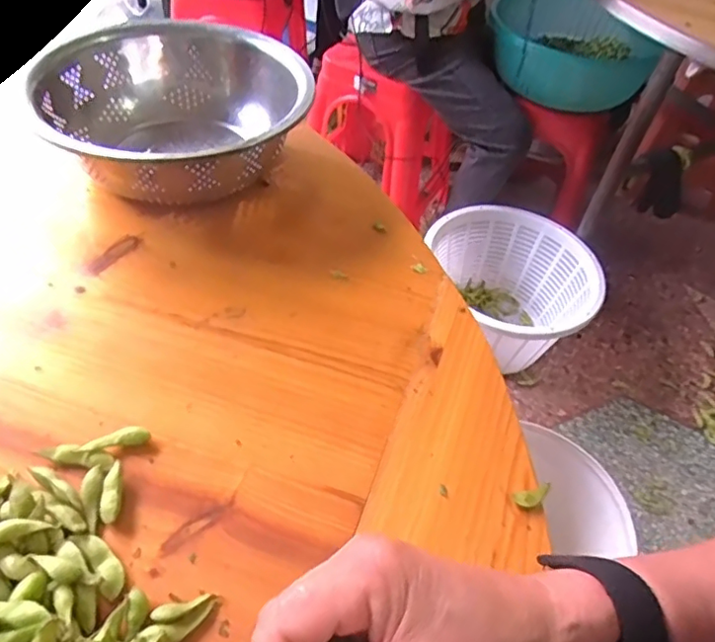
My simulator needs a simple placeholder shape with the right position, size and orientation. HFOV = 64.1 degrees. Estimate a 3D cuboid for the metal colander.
[{"bbox_3d":[-0.149,-0.179,0.514,0.208,0.088,0.200,3,48,-3],"label":"metal colander"}]

